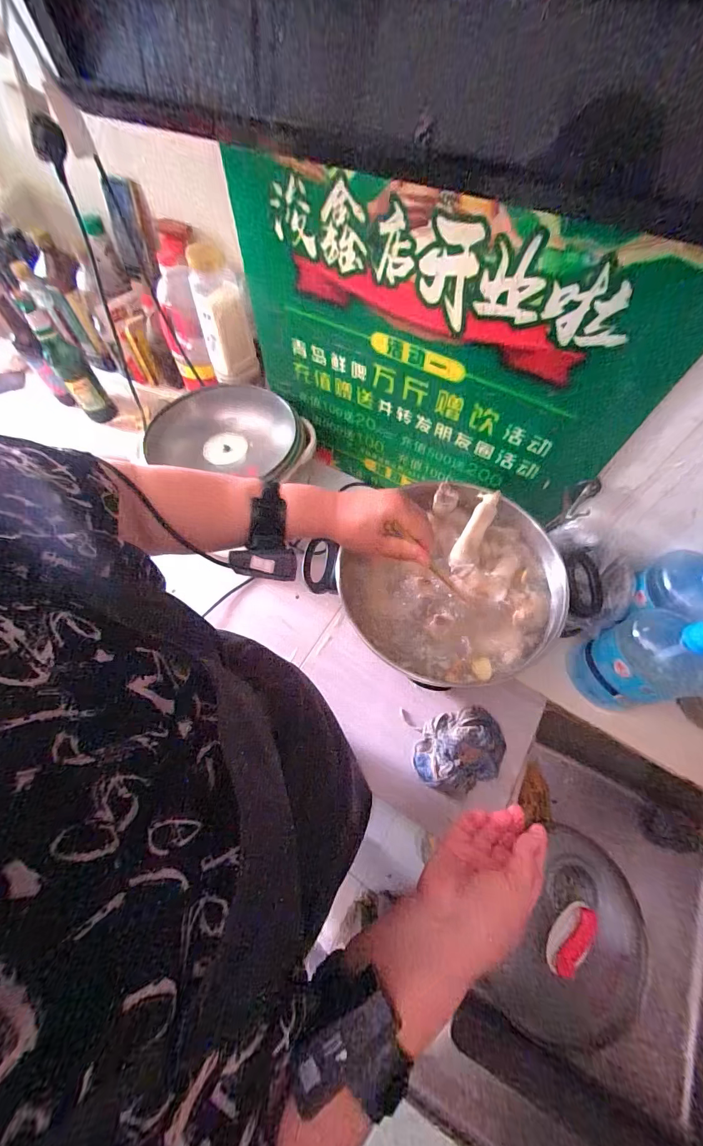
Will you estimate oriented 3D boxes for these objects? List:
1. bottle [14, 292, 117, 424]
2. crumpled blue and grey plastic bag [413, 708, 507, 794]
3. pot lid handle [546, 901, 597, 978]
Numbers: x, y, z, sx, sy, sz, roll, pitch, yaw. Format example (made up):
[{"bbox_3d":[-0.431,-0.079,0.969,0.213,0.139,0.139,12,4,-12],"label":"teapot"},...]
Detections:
[{"bbox_3d":[-0.603,-0.443,0.820,0.071,0.249,0.054,-40,69,-17],"label":"bottle"},{"bbox_3d":[0.164,0.264,0.569,0.140,0.033,0.102,-20,64,-9],"label":"crumpled blue and grey plastic bag"},{"bbox_3d":[0.368,0.612,0.638,0.049,0.028,0.113,32,83,16],"label":"pot lid handle"}]

